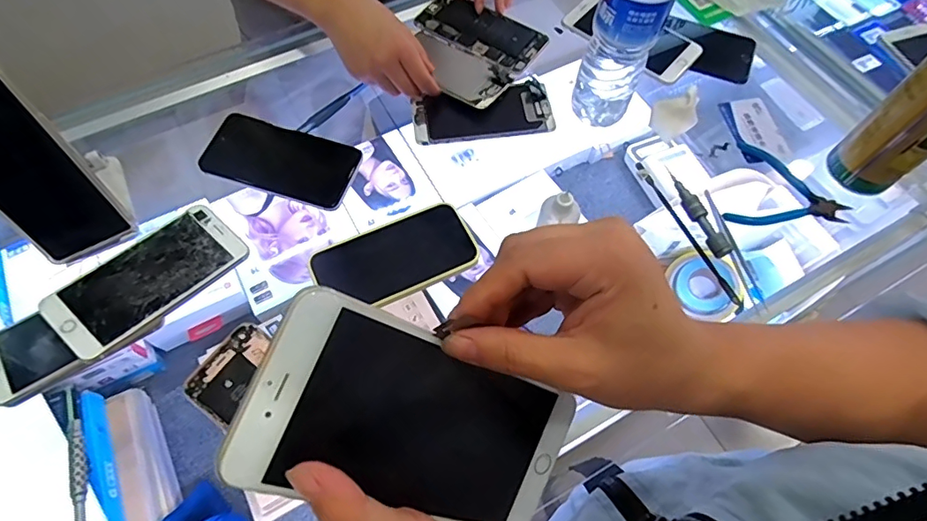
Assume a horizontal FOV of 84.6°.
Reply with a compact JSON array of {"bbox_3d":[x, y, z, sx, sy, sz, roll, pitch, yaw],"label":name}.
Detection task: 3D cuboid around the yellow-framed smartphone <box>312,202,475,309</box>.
[{"bbox_3d":[-0.061,-0.001,0.473,0.146,0.011,0.073,-21,66,-11],"label":"yellow-framed smartphone"}]

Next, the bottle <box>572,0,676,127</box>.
[{"bbox_3d":[0.151,-0.219,0.461,0.062,0.211,0.068,18,65,8],"label":"bottle"}]

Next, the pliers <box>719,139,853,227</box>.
[{"bbox_3d":[0.330,-0.067,0.517,0.112,0.016,0.104,20,65,9],"label":"pliers"}]

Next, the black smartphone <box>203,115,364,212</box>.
[{"bbox_3d":[-0.188,-0.103,0.523,0.154,0.013,0.074,18,65,8],"label":"black smartphone"}]

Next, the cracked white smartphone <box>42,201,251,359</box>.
[{"bbox_3d":[-0.276,0.014,0.450,0.075,0.008,0.154,40,59,12],"label":"cracked white smartphone"}]

